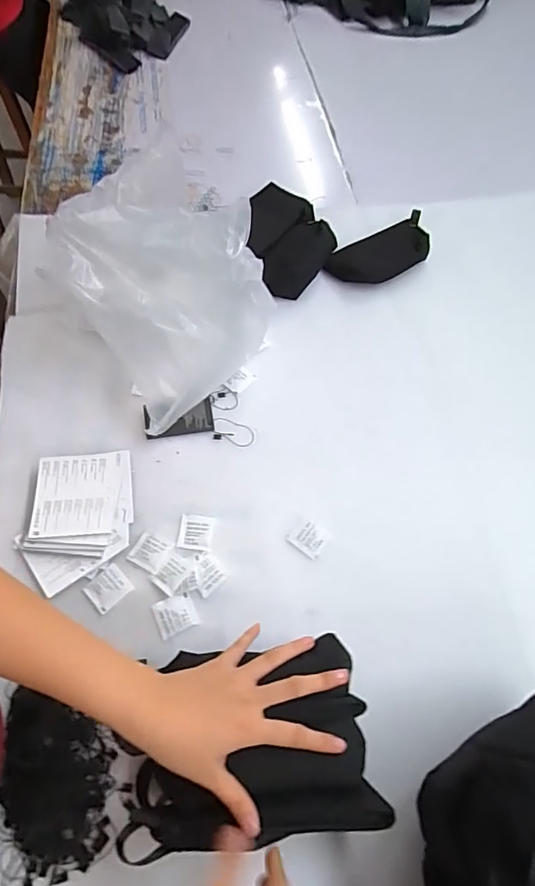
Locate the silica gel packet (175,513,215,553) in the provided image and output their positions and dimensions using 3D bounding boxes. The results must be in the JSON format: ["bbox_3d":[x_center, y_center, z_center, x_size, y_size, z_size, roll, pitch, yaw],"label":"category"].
[{"bbox_3d":[-0.085,0.106,0.585,0.040,0.004,0.044,6,59,0],"label":"silica gel packet"}]

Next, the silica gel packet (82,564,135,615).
[{"bbox_3d":[-0.176,0.161,0.545,0.043,0.004,0.036,-39,69,-23],"label":"silica gel packet"}]

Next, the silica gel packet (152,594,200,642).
[{"bbox_3d":[-0.100,0.188,0.537,0.042,0.006,0.037,-20,63,-15],"label":"silica gel packet"}]

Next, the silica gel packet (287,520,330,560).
[{"bbox_3d":[0.050,0.114,0.594,0.041,0.009,0.037,35,63,16],"label":"silica gel packet"}]

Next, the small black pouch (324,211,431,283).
[{"bbox_3d":[0.200,-0.324,0.838,0.223,0.022,0.097,-35,67,-21],"label":"small black pouch"}]

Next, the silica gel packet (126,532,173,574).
[{"bbox_3d":[-0.136,0.126,0.569,0.038,0.004,0.038,25,61,11],"label":"silica gel packet"}]

